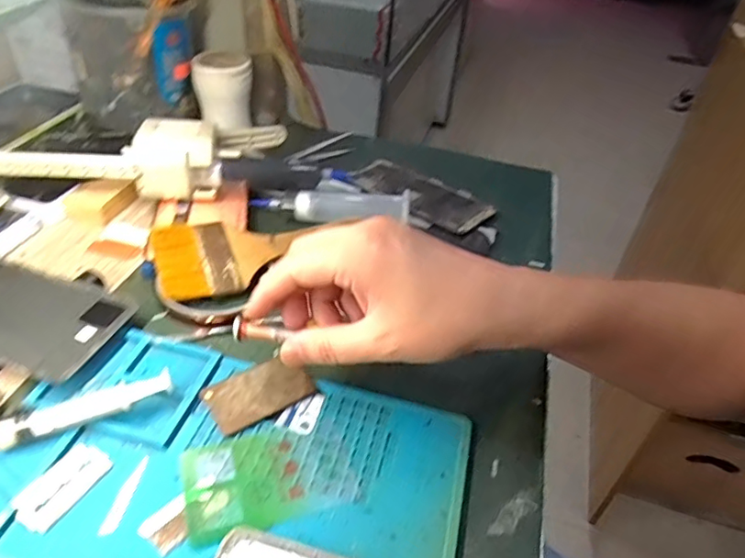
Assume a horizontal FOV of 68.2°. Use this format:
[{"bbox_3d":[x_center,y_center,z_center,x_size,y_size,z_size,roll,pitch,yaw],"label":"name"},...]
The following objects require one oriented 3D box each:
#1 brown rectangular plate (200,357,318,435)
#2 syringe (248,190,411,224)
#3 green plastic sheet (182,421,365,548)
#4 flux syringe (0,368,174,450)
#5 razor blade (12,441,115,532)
[{"bbox_3d":[-0.067,0.066,0.327,0.059,0.007,0.034,-21,47,-29],"label":"brown rectangular plate"},{"bbox_3d":[-0.036,-0.062,0.469,0.133,0.030,0.024,7,40,0],"label":"syringe"},{"bbox_3d":[-0.052,0.102,0.290,0.087,0.004,0.053,-10,43,-19],"label":"green plastic sheet"},{"bbox_3d":[-0.164,0.075,0.297,0.107,0.015,0.015,-14,44,-23],"label":"flux syringe"},{"bbox_3d":[-0.156,0.103,0.277,0.025,0.004,0.045,22,43,18],"label":"razor blade"}]

